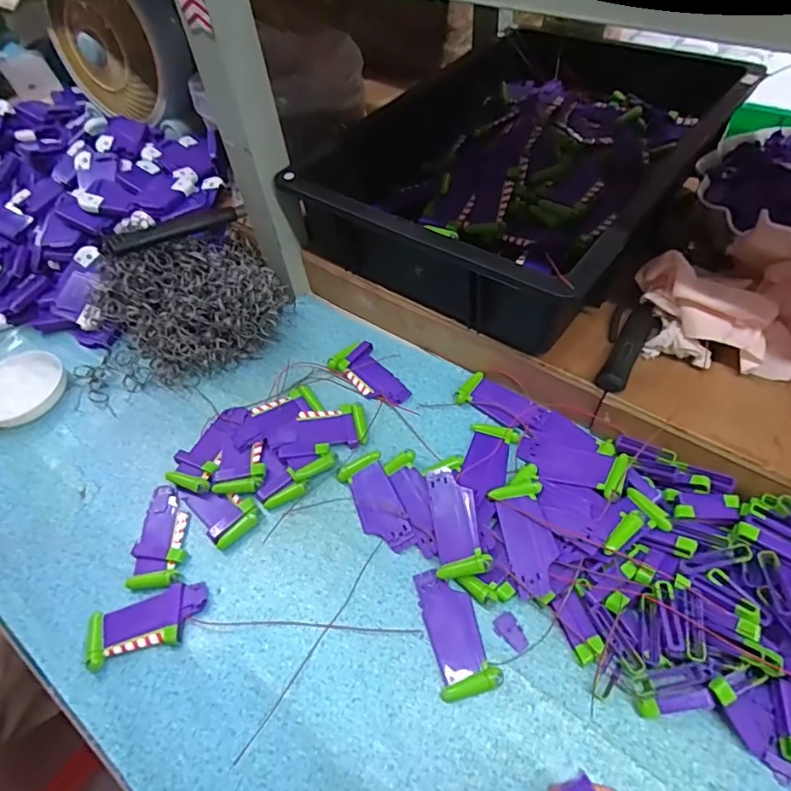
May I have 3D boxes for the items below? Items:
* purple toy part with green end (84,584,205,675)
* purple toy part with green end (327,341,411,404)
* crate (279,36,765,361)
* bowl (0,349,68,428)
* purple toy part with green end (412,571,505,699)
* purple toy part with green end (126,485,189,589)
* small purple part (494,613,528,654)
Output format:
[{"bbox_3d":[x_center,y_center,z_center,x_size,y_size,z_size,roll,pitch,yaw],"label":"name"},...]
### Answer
[{"bbox_3d":[-0.190,0.175,0.394,0.088,0.010,0.041,-15,54,-6],"label":"purple toy part with green end"},{"bbox_3d":[-0.022,-0.022,0.524,0.088,0.011,0.047,35,64,26],"label":"purple toy part with green end"},{"bbox_3d":[0.138,-0.256,0.548,0.313,0.097,0.431,31,61,25],"label":"crate"},{"bbox_3d":[-0.401,-0.009,0.549,0.093,0.020,0.090,-3,54,4],"label":"bowl"},{"bbox_3d":[0.043,0.170,0.378,0.039,0.008,0.088,-16,54,-6],"label":"purple toy part with green end"},{"bbox_3d":[-0.198,0.118,0.439,0.043,0.008,0.088,-2,54,4],"label":"purple toy part with green end"},{"bbox_3d":[0.084,0.173,0.375,0.018,0.004,0.027,-29,57,-15],"label":"small purple part"}]

